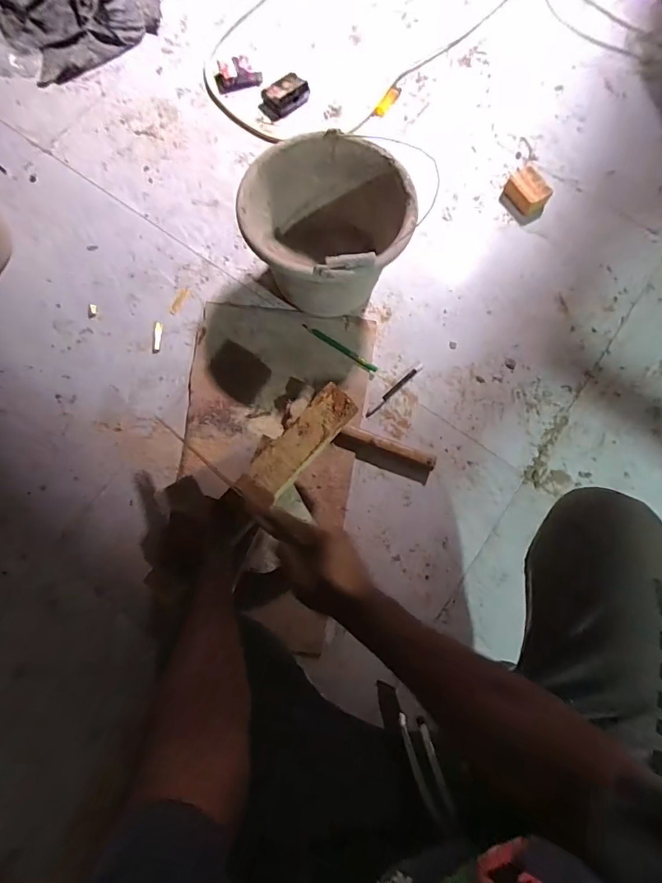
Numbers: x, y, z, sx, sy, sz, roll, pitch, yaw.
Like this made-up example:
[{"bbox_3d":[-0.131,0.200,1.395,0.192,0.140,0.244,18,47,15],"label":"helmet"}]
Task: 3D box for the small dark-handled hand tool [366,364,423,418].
[{"bbox_3d":[0.119,-0.096,0.827,0.146,0.009,0.012,-42,80,-10],"label":"small dark-handled hand tool"}]

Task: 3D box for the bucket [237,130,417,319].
[{"bbox_3d":[-0.006,-0.353,0.786,0.260,0.205,0.271,0,77,-1],"label":"bucket"}]

